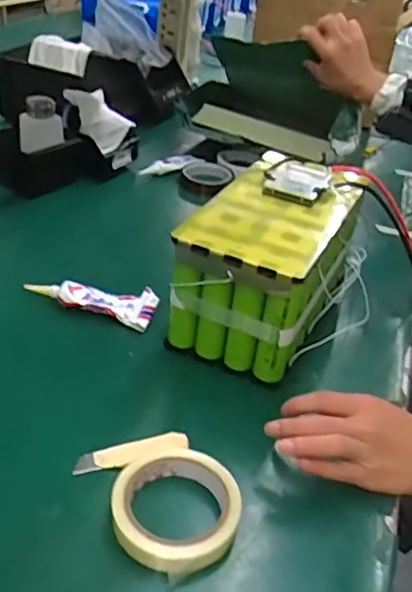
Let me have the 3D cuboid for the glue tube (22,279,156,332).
[{"bbox_3d":[-0.133,0.002,0.716,0.149,0.022,0.049,15,35,9],"label":"glue tube"}]

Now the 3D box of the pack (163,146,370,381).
[{"bbox_3d":[0.081,-0.045,0.709,0.143,0.155,0.264,22,36,20],"label":"pack"}]

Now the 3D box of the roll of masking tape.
[{"bbox_3d":[-0.023,0.171,0.492,0.102,0.026,0.099,6,35,-4],"label":"roll of masking tape"}]

